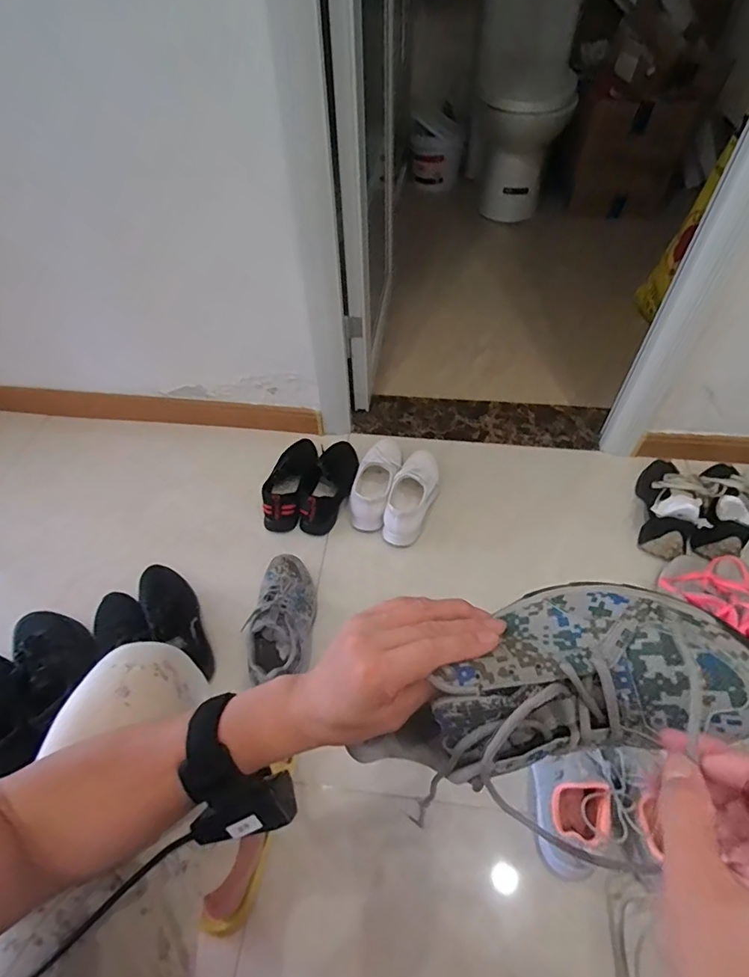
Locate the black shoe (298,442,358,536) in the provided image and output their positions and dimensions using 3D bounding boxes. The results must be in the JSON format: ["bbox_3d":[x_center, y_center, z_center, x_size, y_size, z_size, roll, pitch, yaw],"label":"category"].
[{"bbox_3d":[-0.089,-0.019,1.094,0.091,0.086,0.245,8,49,9],"label":"black shoe"}]

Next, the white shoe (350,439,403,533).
[{"bbox_3d":[0.006,-0.024,1.090,0.091,0.094,0.244,8,49,9],"label":"white shoe"}]

